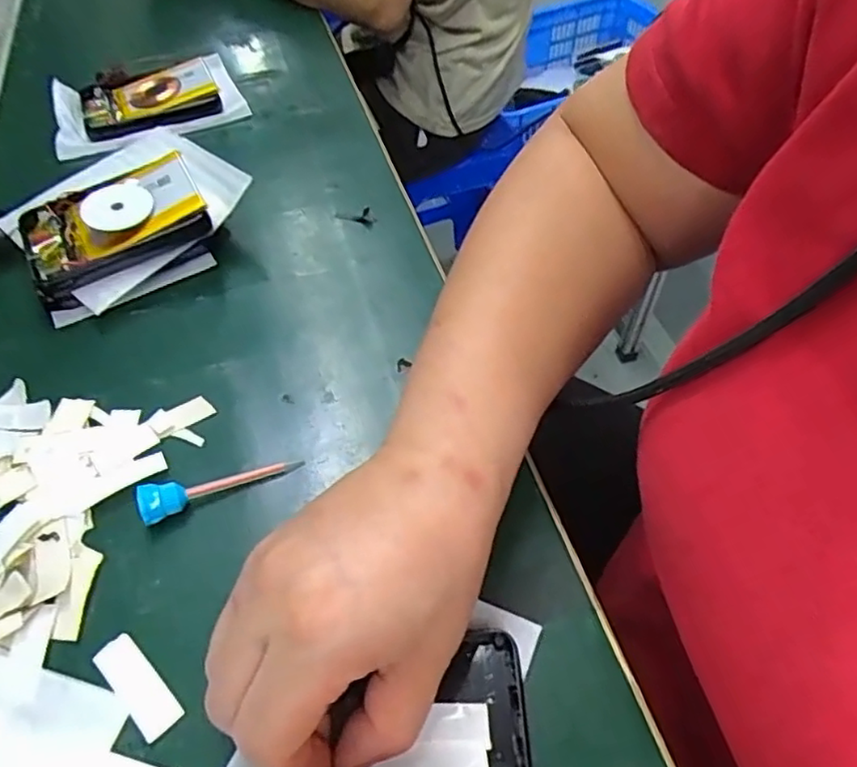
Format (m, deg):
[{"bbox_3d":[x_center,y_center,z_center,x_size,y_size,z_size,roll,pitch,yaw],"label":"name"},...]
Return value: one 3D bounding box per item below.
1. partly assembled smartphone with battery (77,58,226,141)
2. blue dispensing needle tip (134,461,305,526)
[{"bbox_3d":[-0.231,-0.234,0.534,0.104,0.018,0.077,-21,54,-16],"label":"partly assembled smartphone with battery"},{"bbox_3d":[-0.100,0.046,0.312,0.075,0.015,0.015,-22,54,-16],"label":"blue dispensing needle tip"}]

